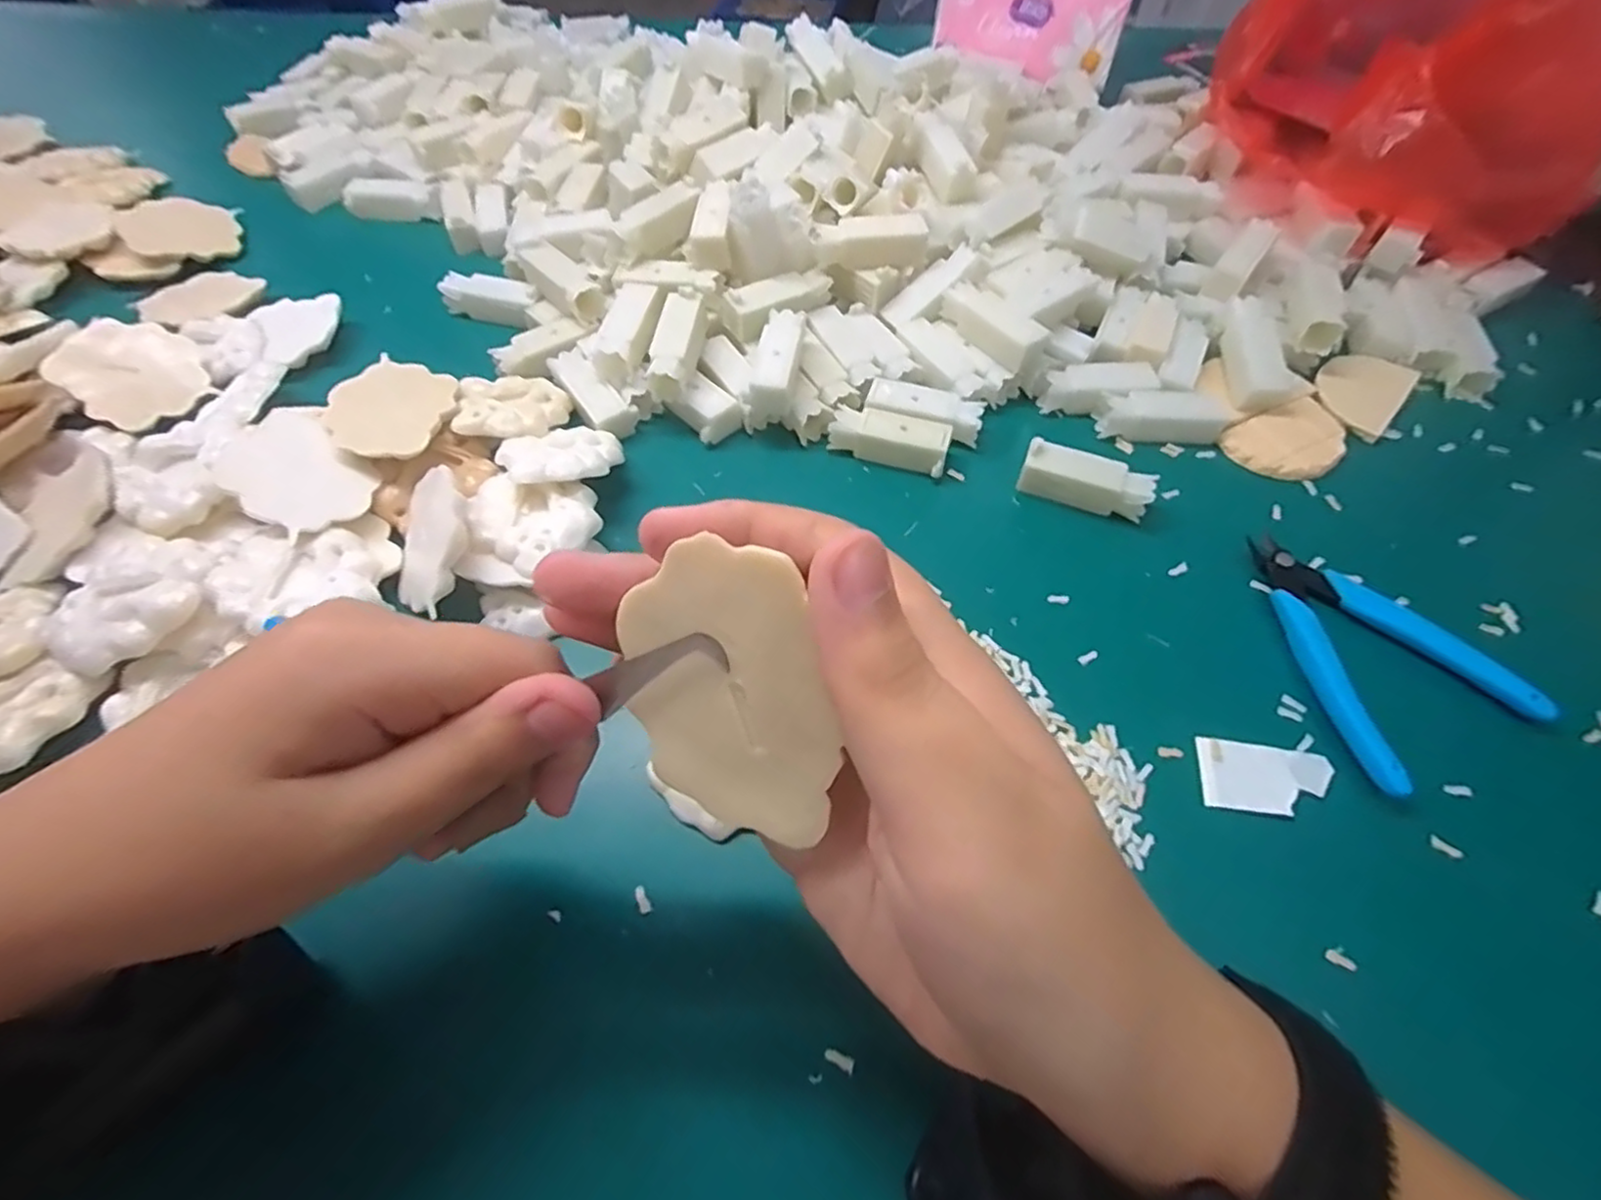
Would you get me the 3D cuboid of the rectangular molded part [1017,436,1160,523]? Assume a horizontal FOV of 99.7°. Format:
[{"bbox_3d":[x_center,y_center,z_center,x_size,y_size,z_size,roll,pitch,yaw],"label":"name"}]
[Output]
[{"bbox_3d":[0.140,-0.058,0.333,0.060,0.022,0.018,20,60,11],"label":"rectangular molded part"}]

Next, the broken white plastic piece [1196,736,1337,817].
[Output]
[{"bbox_3d":[0.181,0.069,0.262,0.050,0.004,0.029,7,58,4],"label":"broken white plastic piece"}]

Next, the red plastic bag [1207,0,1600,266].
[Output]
[{"bbox_3d":[0.372,-0.345,0.427,0.163,0.145,0.225,1,58,0],"label":"red plastic bag"}]

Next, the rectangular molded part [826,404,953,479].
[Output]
[{"bbox_3d":[0.046,-0.083,0.351,0.060,0.021,0.023,18,60,10],"label":"rectangular molded part"}]

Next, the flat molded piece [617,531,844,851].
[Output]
[{"bbox_3d":[-0.016,0.022,0.147,0.045,0.066,0.004,-9,12,20],"label":"flat molded piece"}]

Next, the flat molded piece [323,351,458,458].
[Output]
[{"bbox_3d":[-0.196,-0.092,0.322,0.060,0.007,0.060,18,57,14],"label":"flat molded piece"}]

